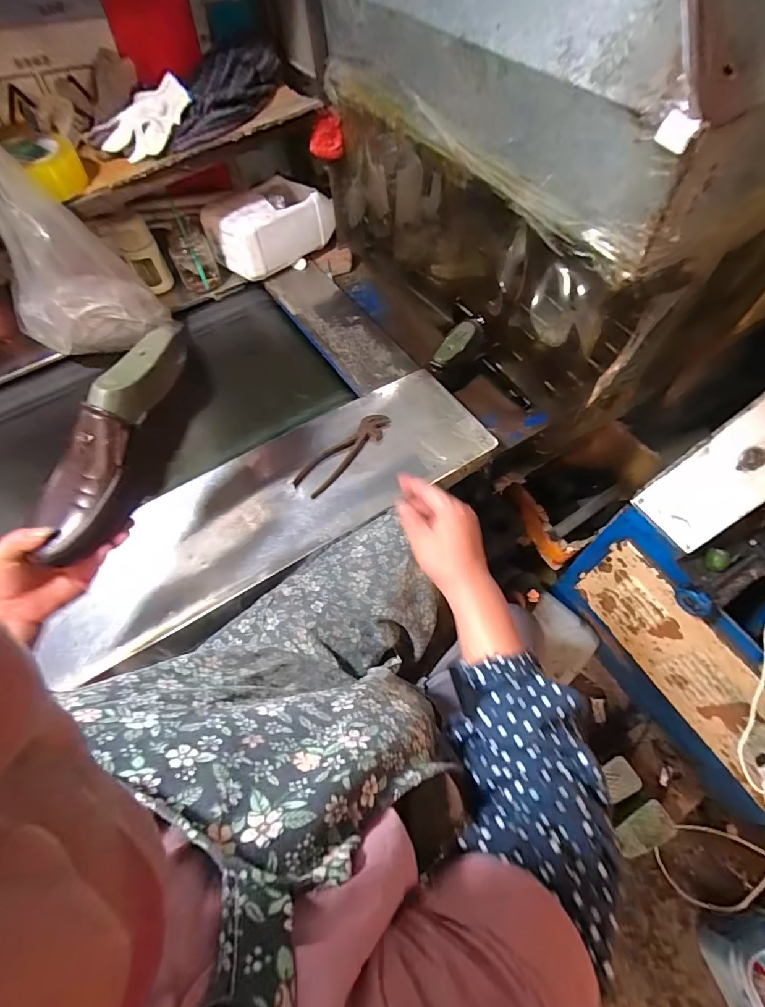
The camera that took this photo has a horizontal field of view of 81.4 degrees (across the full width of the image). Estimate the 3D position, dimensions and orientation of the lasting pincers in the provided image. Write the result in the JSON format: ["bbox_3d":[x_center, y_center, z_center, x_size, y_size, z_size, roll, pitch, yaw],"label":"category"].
[{"bbox_3d":[-0.064,-0.088,0.749,0.053,0.017,0.196,39,70,21],"label":"lasting pincers"}]

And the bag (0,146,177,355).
[{"bbox_3d":[-0.536,-0.397,0.712,0.232,0.333,0.134,-25,63,-11],"label":"bag"}]

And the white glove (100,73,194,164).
[{"bbox_3d":[-0.408,-0.623,0.746,0.189,0.064,0.073,-10,58,25],"label":"white glove"}]

